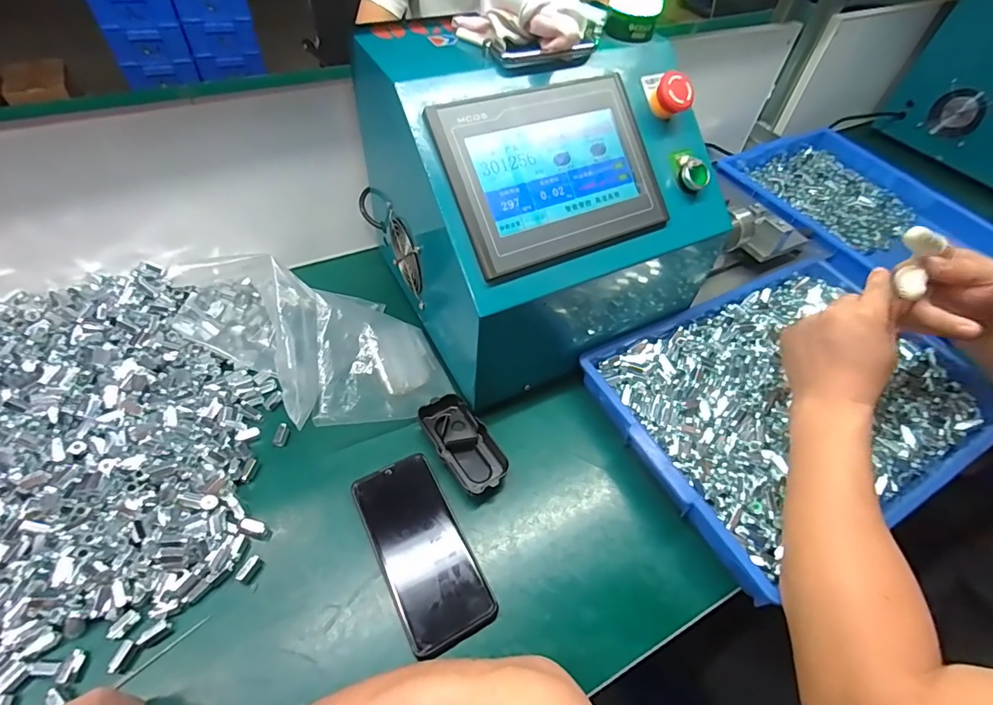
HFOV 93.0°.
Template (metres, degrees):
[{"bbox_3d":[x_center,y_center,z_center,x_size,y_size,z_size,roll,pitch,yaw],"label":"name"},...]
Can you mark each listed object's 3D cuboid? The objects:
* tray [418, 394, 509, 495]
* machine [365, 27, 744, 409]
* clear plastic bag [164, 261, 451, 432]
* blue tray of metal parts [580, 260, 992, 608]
[{"bbox_3d":[-0.033,0.094,0.487,0.054,0.026,0.107,-27,59,-24],"label":"tray"},{"bbox_3d":[0.077,-0.179,0.525,0.375,0.245,0.282,-29,60,-25],"label":"machine"},{"bbox_3d":[-0.207,-0.036,0.512,0.304,0.111,0.169,31,56,18],"label":"clear plastic bag"},{"bbox_3d":[0.335,0.049,0.540,0.425,0.049,0.285,-20,57,-20],"label":"blue tray of metal parts"}]

